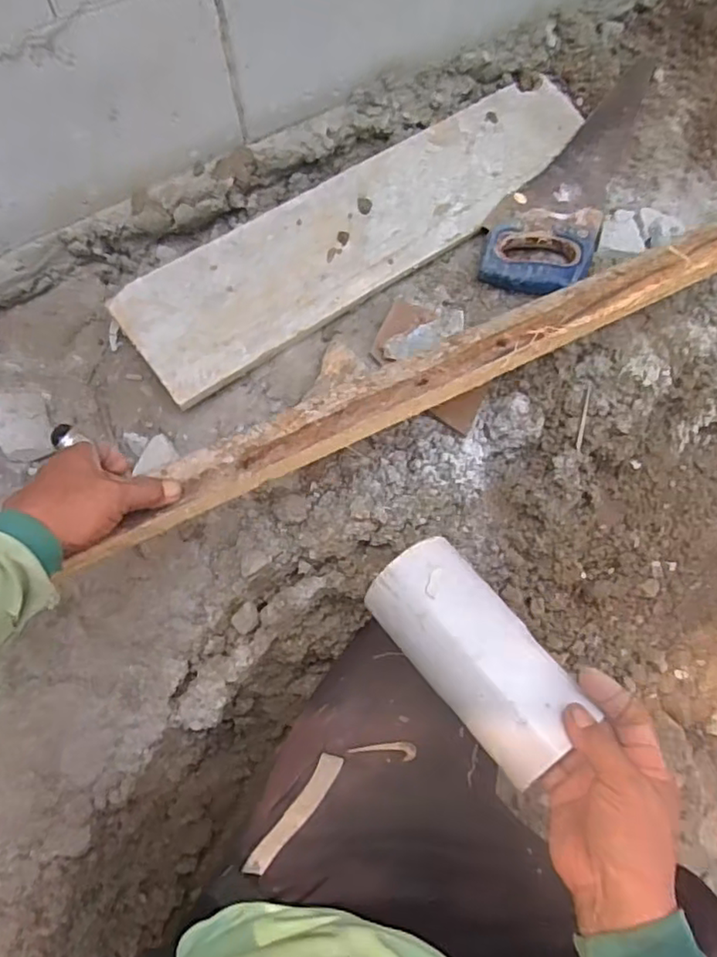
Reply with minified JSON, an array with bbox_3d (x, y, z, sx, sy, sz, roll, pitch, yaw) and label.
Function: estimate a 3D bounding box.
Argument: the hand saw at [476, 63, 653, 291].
[{"bbox_3d":[0.286,-0.430,0.812,0.131,0.021,0.470,20,68,9],"label":"hand saw"}]

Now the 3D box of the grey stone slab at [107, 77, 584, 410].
[{"bbox_3d":[0.017,-0.328,0.769,0.657,0.020,0.165,-34,71,-13],"label":"grey stone slab"}]

